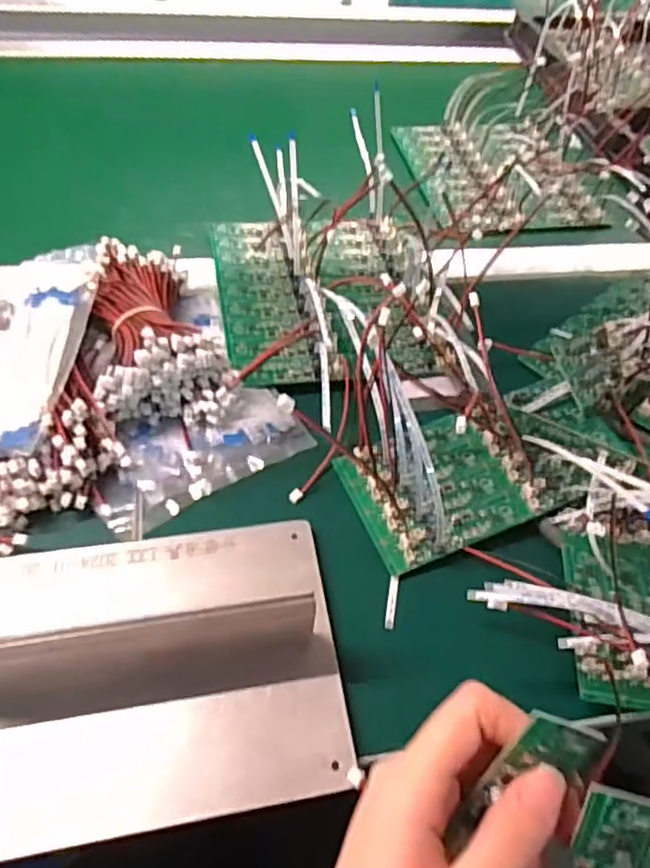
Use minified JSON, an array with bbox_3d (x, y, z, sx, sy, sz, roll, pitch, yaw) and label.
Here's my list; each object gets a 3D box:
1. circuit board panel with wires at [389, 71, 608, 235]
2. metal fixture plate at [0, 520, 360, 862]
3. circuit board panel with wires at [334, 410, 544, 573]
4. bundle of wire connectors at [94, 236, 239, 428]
[{"bbox_3d":[0.177,-0.286,0.624,0.160,0.049,0.195,-8,53,-12],"label":"circuit board panel with wires"},{"bbox_3d":[-0.094,0.101,0.293,0.200,0.062,0.137,-6,52,-10],"label":"metal fixture plate"},{"bbox_3d":[0.070,0.031,0.388,0.102,0.022,0.084,-17,55,-18],"label":"circuit board panel with wires"},{"bbox_3d":[-0.110,-0.073,0.420,0.079,0.057,0.149,-8,53,-12],"label":"bundle of wire connectors"}]

